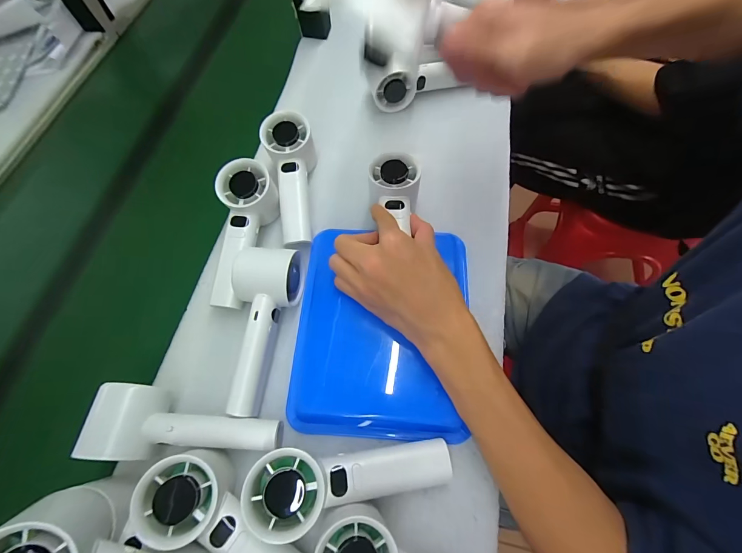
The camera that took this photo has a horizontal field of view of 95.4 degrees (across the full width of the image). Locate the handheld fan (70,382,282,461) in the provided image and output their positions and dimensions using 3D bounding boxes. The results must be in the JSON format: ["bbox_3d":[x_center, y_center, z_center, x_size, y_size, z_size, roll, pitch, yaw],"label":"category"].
[{"bbox_3d":[-0.152,0.125,0.284,0.146,0.045,0.055,2,65,5],"label":"handheld fan"}]

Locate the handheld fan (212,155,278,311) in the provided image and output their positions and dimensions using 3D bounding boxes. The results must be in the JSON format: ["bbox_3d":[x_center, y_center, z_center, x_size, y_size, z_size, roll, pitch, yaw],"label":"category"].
[{"bbox_3d":[-0.141,-0.046,0.369,0.057,0.048,0.162,6,80,6],"label":"handheld fan"}]

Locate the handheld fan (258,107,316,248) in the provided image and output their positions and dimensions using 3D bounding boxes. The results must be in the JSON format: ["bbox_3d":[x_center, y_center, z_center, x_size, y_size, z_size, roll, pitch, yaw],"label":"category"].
[{"bbox_3d":[-0.090,-0.111,0.399,0.059,0.047,0.161,-7,80,0],"label":"handheld fan"}]

